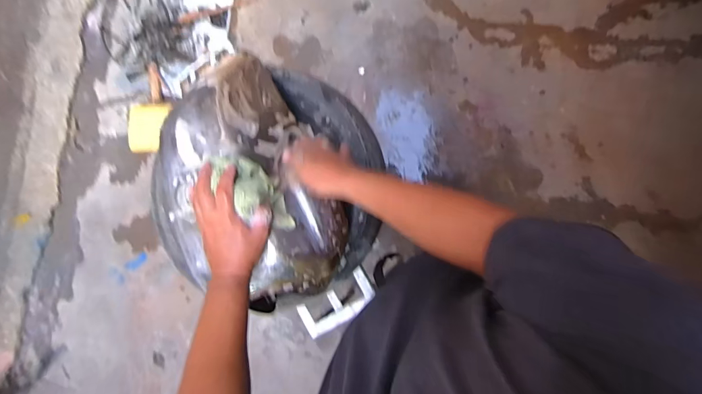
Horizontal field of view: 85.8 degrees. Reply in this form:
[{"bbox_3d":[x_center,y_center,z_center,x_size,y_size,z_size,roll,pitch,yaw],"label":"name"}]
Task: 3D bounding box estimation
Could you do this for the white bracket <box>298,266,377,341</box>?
[{"bbox_3d":[-0.033,0.272,0.967,0.203,0.031,0.099,-34,85,6],"label":"white bracket"}]

